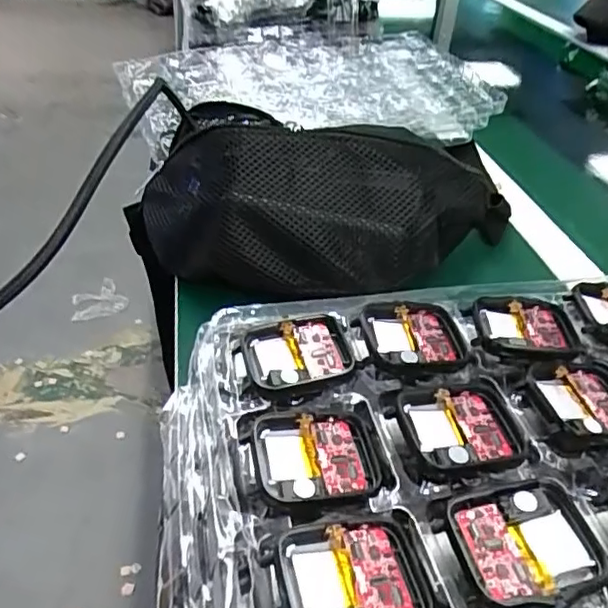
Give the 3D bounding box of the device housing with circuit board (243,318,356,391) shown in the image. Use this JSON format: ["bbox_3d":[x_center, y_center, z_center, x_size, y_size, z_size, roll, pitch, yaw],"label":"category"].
[{"bbox_3d":[-0.002,0.020,0.244,0.043,0.009,0.036,-9,40,-17],"label":"device housing with circuit board"}]

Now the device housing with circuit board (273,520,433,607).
[{"bbox_3d":[0.016,0.084,0.176,0.046,0.008,0.037,-3,39,-10],"label":"device housing with circuit board"}]

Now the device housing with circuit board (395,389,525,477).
[{"bbox_3d":[0.060,0.047,0.220,0.044,0.007,0.038,-2,39,-8],"label":"device housing with circuit board"}]

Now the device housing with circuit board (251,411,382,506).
[{"bbox_3d":[0.005,0.056,0.210,0.045,0.009,0.038,-2,39,-8],"label":"device housing with circuit board"}]

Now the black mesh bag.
[{"bbox_3d":[0.019,-0.083,0.442,0.306,0.093,0.146,-6,39,-10],"label":"black mesh bag"}]

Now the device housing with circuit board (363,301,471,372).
[{"bbox_3d":[0.050,0.014,0.257,0.044,0.008,0.039,0,39,-6],"label":"device housing with circuit board"}]

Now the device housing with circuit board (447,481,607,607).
[{"bbox_3d":[0.072,0.075,0.183,0.043,0.005,0.038,-3,39,-10],"label":"device housing with circuit board"}]

